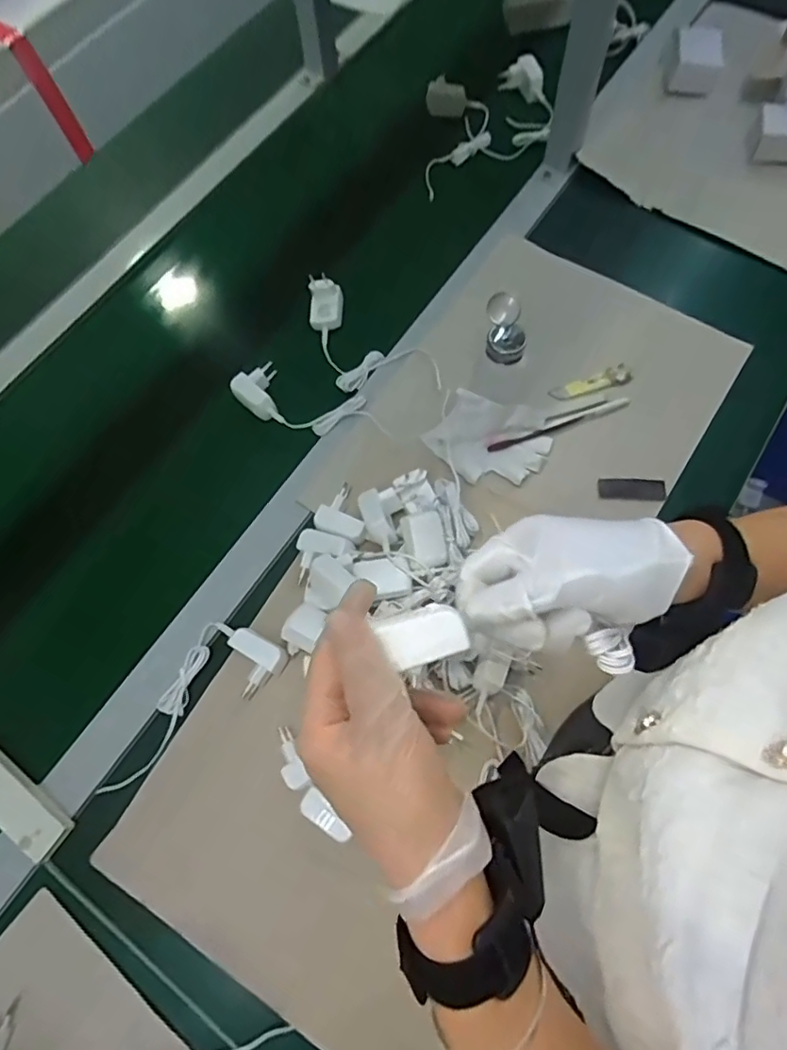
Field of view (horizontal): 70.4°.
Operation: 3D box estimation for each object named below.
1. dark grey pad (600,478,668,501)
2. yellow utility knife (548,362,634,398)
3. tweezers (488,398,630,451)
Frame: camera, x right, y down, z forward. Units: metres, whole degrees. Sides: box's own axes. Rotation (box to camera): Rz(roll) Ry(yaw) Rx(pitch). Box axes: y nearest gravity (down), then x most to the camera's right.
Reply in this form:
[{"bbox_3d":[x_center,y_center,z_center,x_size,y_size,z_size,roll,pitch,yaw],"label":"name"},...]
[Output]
[{"bbox_3d":[0.276,-0.041,0.646,0.077,0.004,0.026,4,71,4],"label":"dark grey pad"},{"bbox_3d":[0.244,-0.175,0.696,0.103,0.016,0.025,-17,71,-3],"label":"yellow utility knife"},{"bbox_3d":[0.200,-0.119,0.668,0.183,0.009,0.015,-20,72,-4],"label":"tweezers"}]

